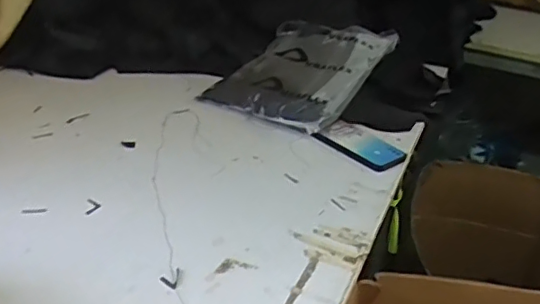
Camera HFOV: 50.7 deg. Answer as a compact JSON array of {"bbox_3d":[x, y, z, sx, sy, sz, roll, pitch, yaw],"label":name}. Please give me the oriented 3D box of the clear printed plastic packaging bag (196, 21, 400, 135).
[{"bbox_3d":[0.066,-0.169,1.124,0.265,0.060,0.335,17,46,29],"label":"clear printed plastic packaging bag"}]

